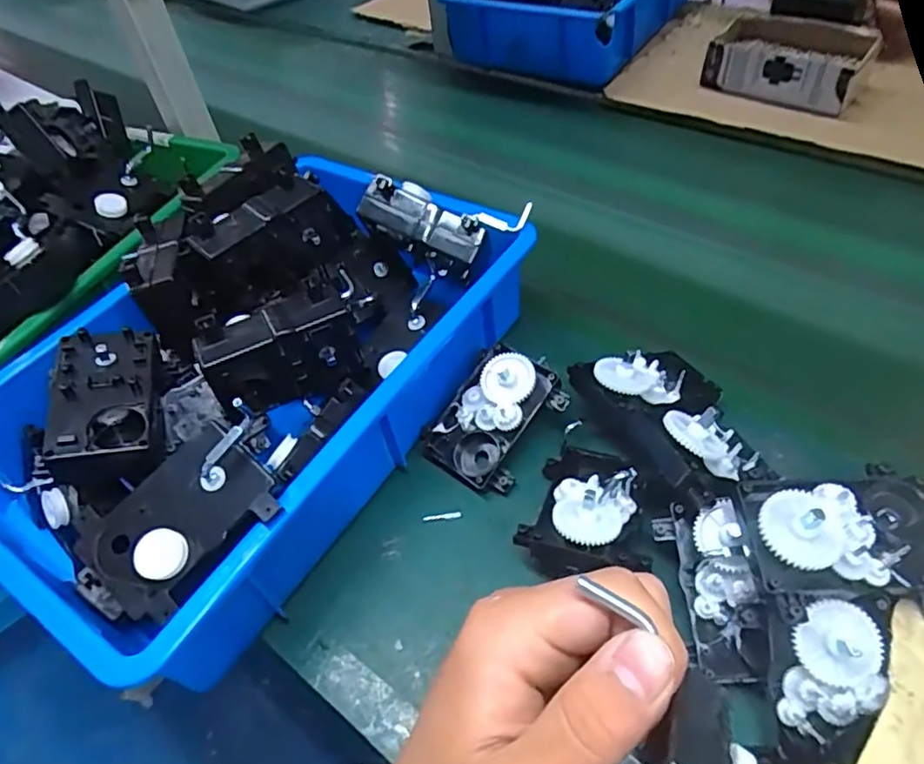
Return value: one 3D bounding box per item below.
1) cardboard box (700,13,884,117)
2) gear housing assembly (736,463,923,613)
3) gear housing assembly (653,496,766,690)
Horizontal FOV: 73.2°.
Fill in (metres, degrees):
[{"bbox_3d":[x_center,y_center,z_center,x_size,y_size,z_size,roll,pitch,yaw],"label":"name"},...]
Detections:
[{"bbox_3d":[0.420,-0.417,0.798,0.178,0.049,0.148,26,56,26],"label":"cardboard box"},{"bbox_3d":[0.205,0.085,0.332,0.102,0.043,0.076,-1,71,-7],"label":"gear housing assembly"},{"bbox_3d":[0.151,0.121,0.363,0.032,0.055,0.097,6,67,-39],"label":"gear housing assembly"}]

